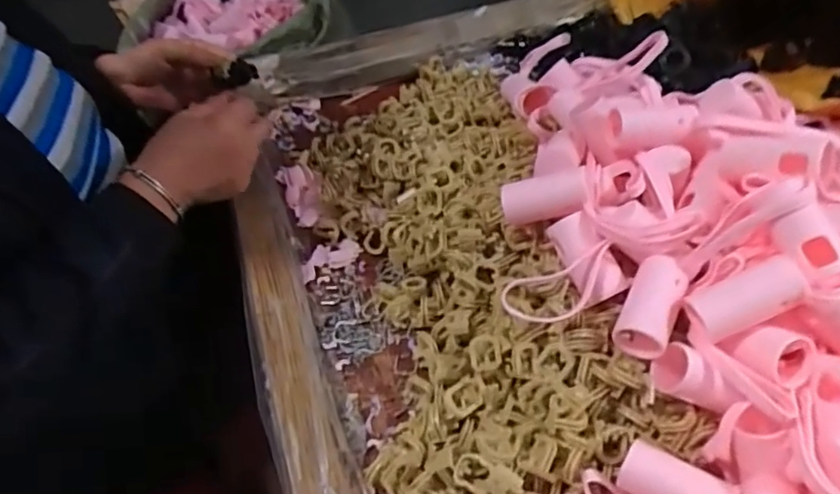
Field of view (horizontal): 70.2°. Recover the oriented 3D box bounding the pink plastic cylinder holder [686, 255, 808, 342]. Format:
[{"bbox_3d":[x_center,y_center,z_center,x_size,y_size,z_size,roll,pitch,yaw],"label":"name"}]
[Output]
[{"bbox_3d":[0.192,0.031,0.352,0.061,0.022,0.026,-31,46,20],"label":"pink plastic cylinder holder"}]

